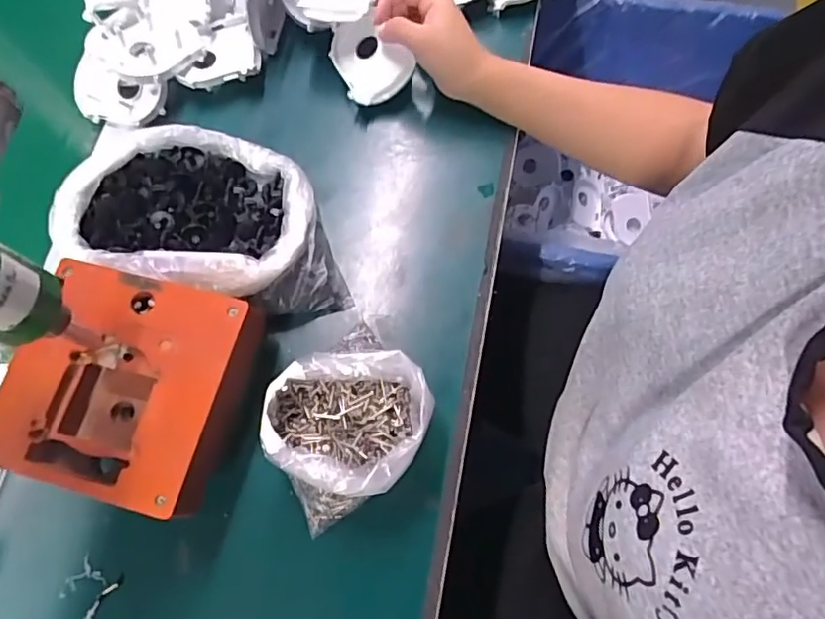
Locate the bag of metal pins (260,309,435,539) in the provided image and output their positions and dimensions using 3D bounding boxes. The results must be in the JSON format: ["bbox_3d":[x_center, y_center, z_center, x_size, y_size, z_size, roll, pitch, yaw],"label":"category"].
[{"bbox_3d":[-0.049,0.080,0.409,0.124,0.062,0.111,-38,75,-11],"label":"bag of metal pins"}]

